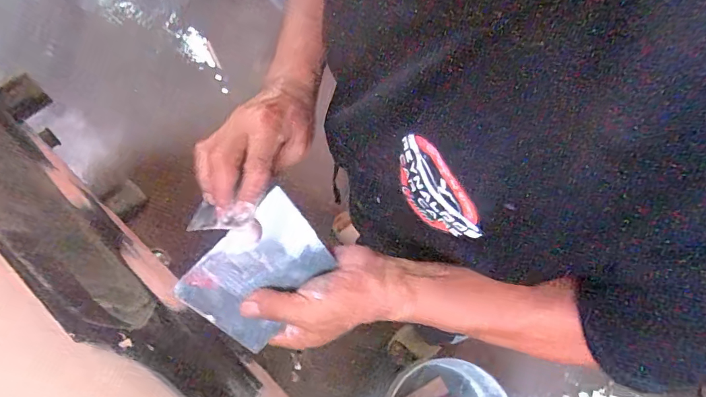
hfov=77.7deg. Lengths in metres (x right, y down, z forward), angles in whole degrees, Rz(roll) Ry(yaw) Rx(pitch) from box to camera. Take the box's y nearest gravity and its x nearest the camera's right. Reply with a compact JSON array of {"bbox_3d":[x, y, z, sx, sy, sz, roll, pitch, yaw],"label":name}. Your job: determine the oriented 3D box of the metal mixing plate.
[{"bbox_3d":[-0.077,0.061,0.365,0.084,0.011,0.116,43,89,-5],"label":"metal mixing plate"}]

